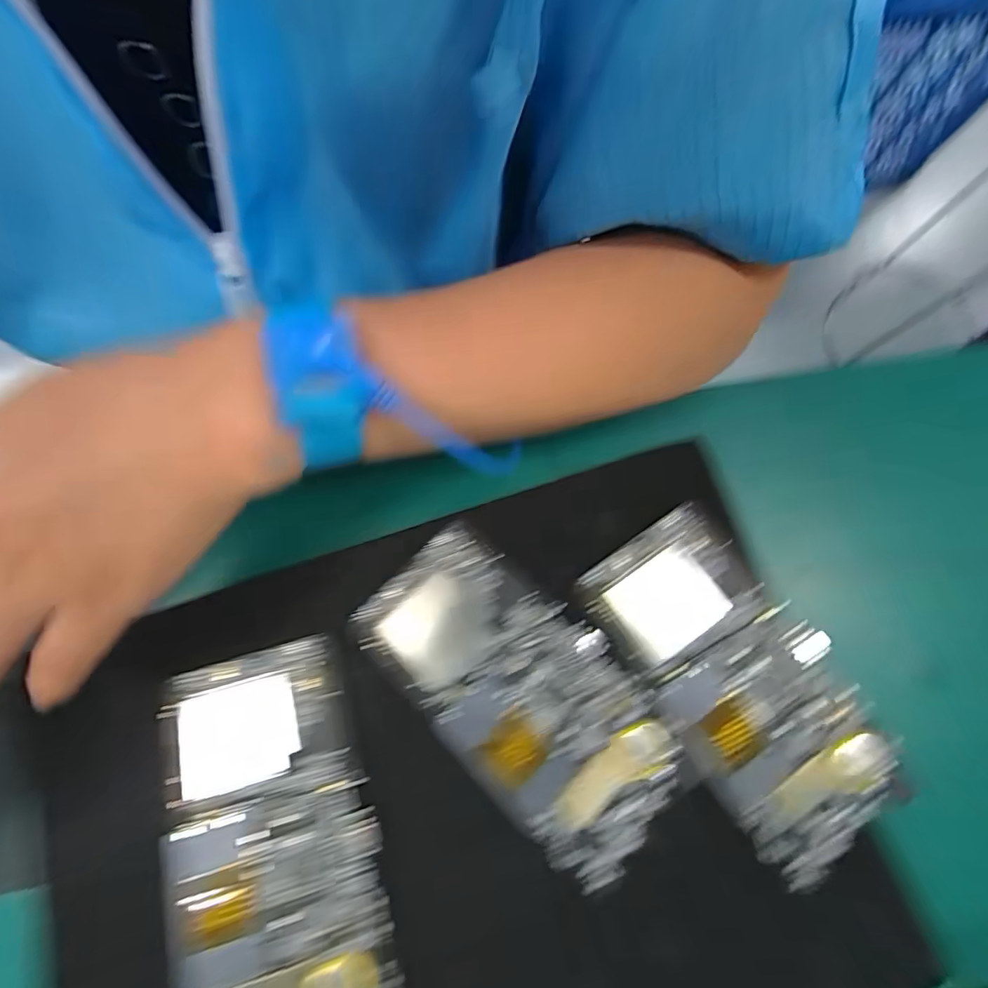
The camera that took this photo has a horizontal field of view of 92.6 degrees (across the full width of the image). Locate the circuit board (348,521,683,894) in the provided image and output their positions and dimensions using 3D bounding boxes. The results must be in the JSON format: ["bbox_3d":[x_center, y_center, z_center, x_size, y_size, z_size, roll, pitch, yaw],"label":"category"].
[{"bbox_3d":[0.012,0.087,0.214,0.076,0.004,0.150,-42,82,-9],"label":"circuit board"}]

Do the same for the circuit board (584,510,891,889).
[{"bbox_3d":[0.113,0.082,0.217,0.080,0.009,0.147,-33,80,-8],"label":"circuit board"}]

